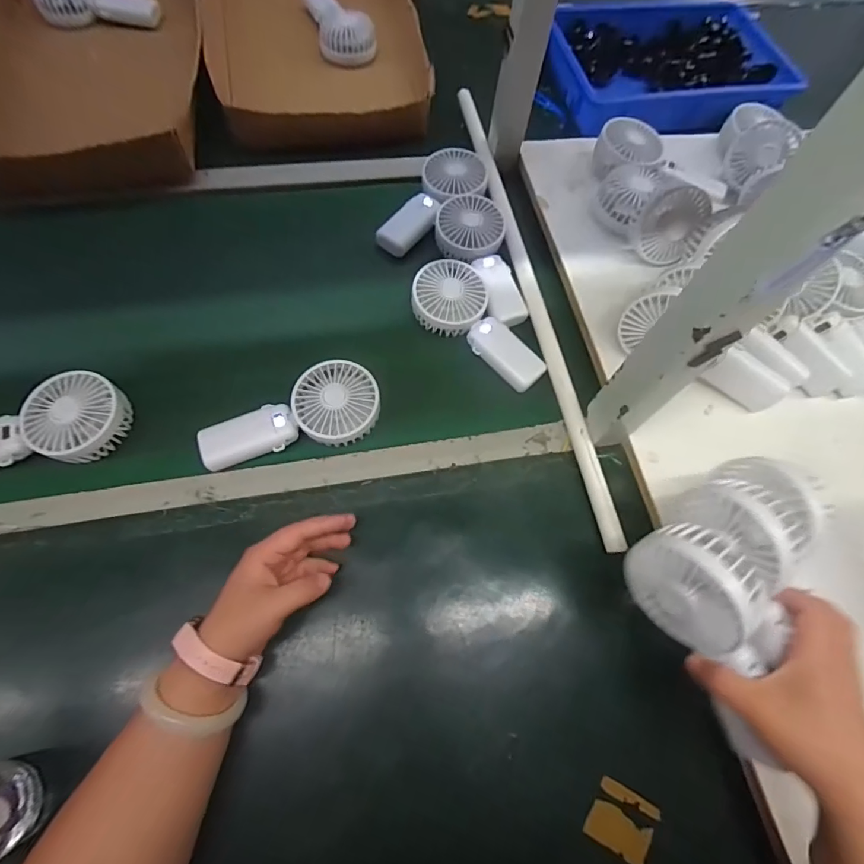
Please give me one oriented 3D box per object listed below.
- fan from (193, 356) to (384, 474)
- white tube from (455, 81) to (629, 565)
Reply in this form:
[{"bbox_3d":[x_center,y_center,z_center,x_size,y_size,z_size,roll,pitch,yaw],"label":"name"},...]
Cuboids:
[{"bbox_3d":[-0.146,-0.021,0.483,0.179,0.029,0.085,-11,68,-7],"label":"fan"},{"bbox_3d":[0.115,-0.194,0.573,0.027,0.014,0.678,-10,68,-7],"label":"white tube"}]

